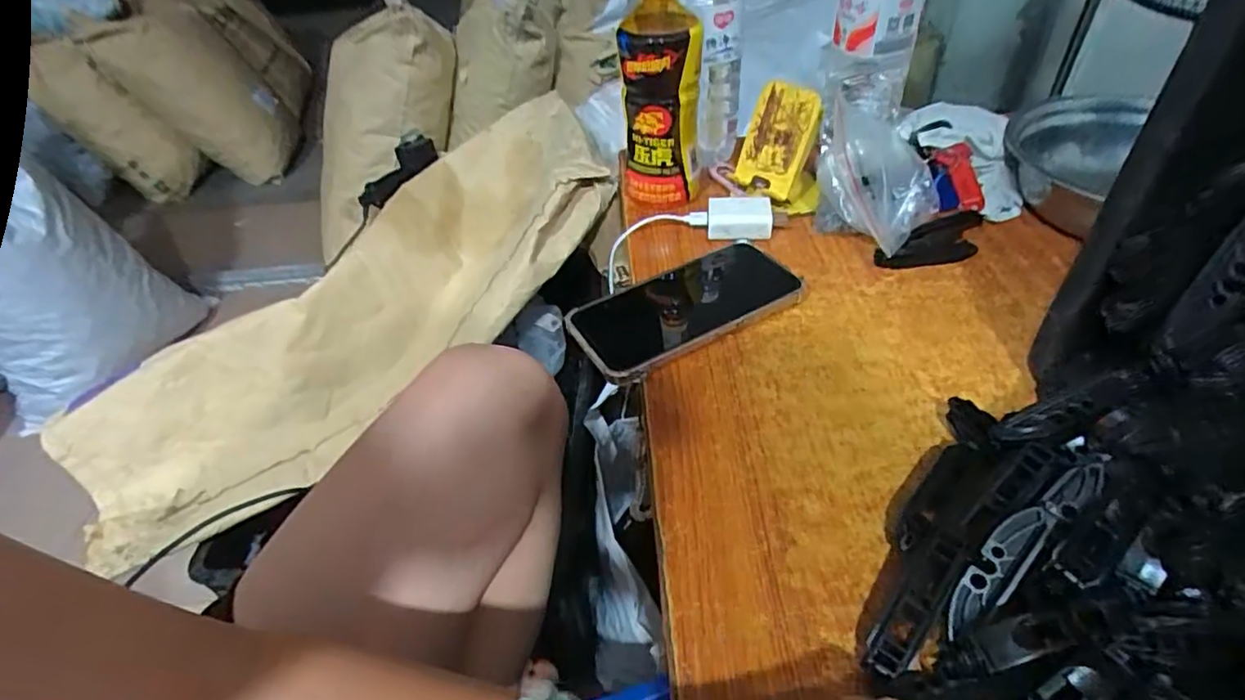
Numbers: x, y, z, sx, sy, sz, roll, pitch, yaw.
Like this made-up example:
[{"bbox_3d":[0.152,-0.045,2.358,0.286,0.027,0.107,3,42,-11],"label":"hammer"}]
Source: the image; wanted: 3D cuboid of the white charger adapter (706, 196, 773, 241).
[{"bbox_3d":[0.101,-0.114,0.528,0.053,0.023,0.044,1,43,8],"label":"white charger adapter"}]

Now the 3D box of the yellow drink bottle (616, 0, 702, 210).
[{"bbox_3d":[0.034,-0.219,0.530,0.064,0.205,0.069,0,42,7],"label":"yellow drink bottle"}]

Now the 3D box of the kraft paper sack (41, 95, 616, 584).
[{"bbox_3d":[-0.300,-0.060,0.756,0.648,0.150,0.255,-37,48,-4],"label":"kraft paper sack"}]

